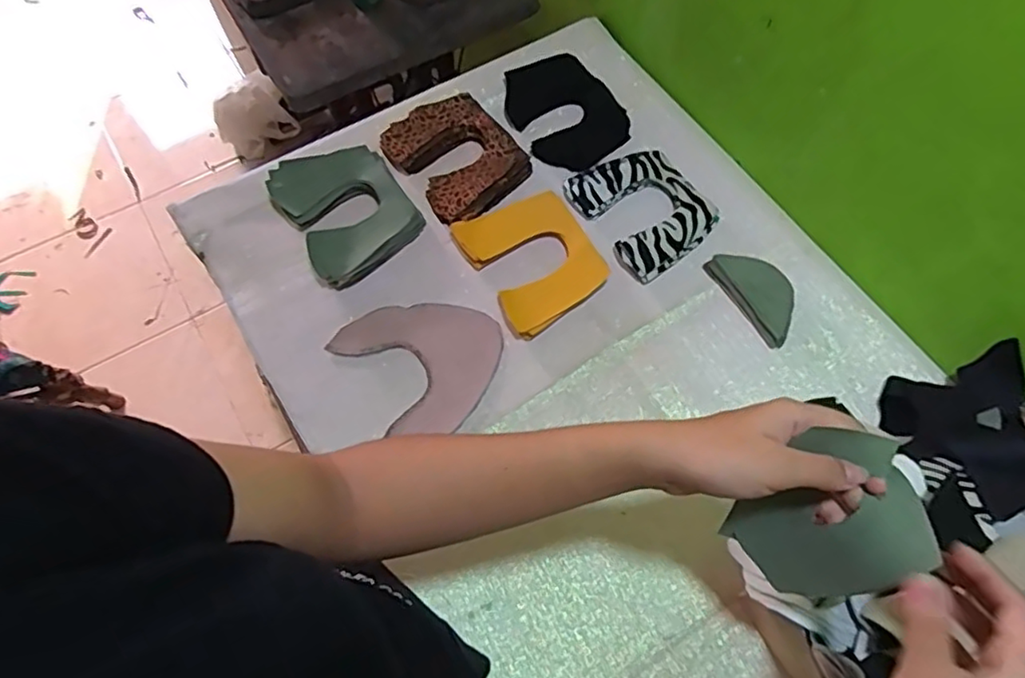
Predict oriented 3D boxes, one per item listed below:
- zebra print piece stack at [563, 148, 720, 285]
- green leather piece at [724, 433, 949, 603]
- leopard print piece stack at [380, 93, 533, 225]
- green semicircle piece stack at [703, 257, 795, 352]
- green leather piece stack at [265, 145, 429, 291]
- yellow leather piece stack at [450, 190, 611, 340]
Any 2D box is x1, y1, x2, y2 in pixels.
[{"bbox_3d":[0.155,-0.151,0.726,0.132,0.024,0.153,-29,68,-12],"label":"zebra print piece stack"},{"bbox_3d":[0.178,0.113,0.363,0.029,0.124,0.078,-6,52,-37],"label":"green leather piece"},{"bbox_3d":[-0.069,-0.220,0.752,0.129,0.028,0.156,-40,70,-16],"label":"leopard print piece stack"},{"bbox_3d":[0.267,-0.051,0.681,0.056,0.027,0.114,-27,67,-11],"label":"green semicircle piece stack"},{"bbox_3d":[-0.189,-0.149,0.716,0.130,0.040,0.158,-33,69,-14],"label":"green leather piece stack"},{"bbox_3d":[0.024,-0.091,0.694,0.128,0.028,0.153,-29,68,-12],"label":"yellow leather piece stack"}]

